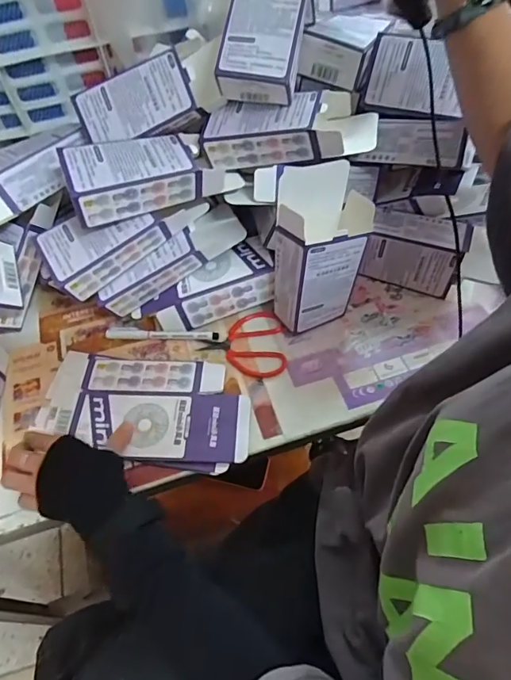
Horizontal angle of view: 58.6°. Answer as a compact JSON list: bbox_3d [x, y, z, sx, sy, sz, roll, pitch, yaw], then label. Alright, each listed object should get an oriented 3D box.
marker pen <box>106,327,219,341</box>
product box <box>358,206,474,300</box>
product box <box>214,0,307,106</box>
[{"bbox_3d":[-0.117,-0.008,0.566,0.139,0.008,0.013,1,55,2],"label":"marker pen"},{"bbox_3d":[0.200,-0.112,0.576,0.112,0.080,0.051,19,58,14],"label":"product box"},{"bbox_3d":[0.015,-0.339,0.475,0.078,0.039,0.158,13,95,10],"label":"product box"}]

